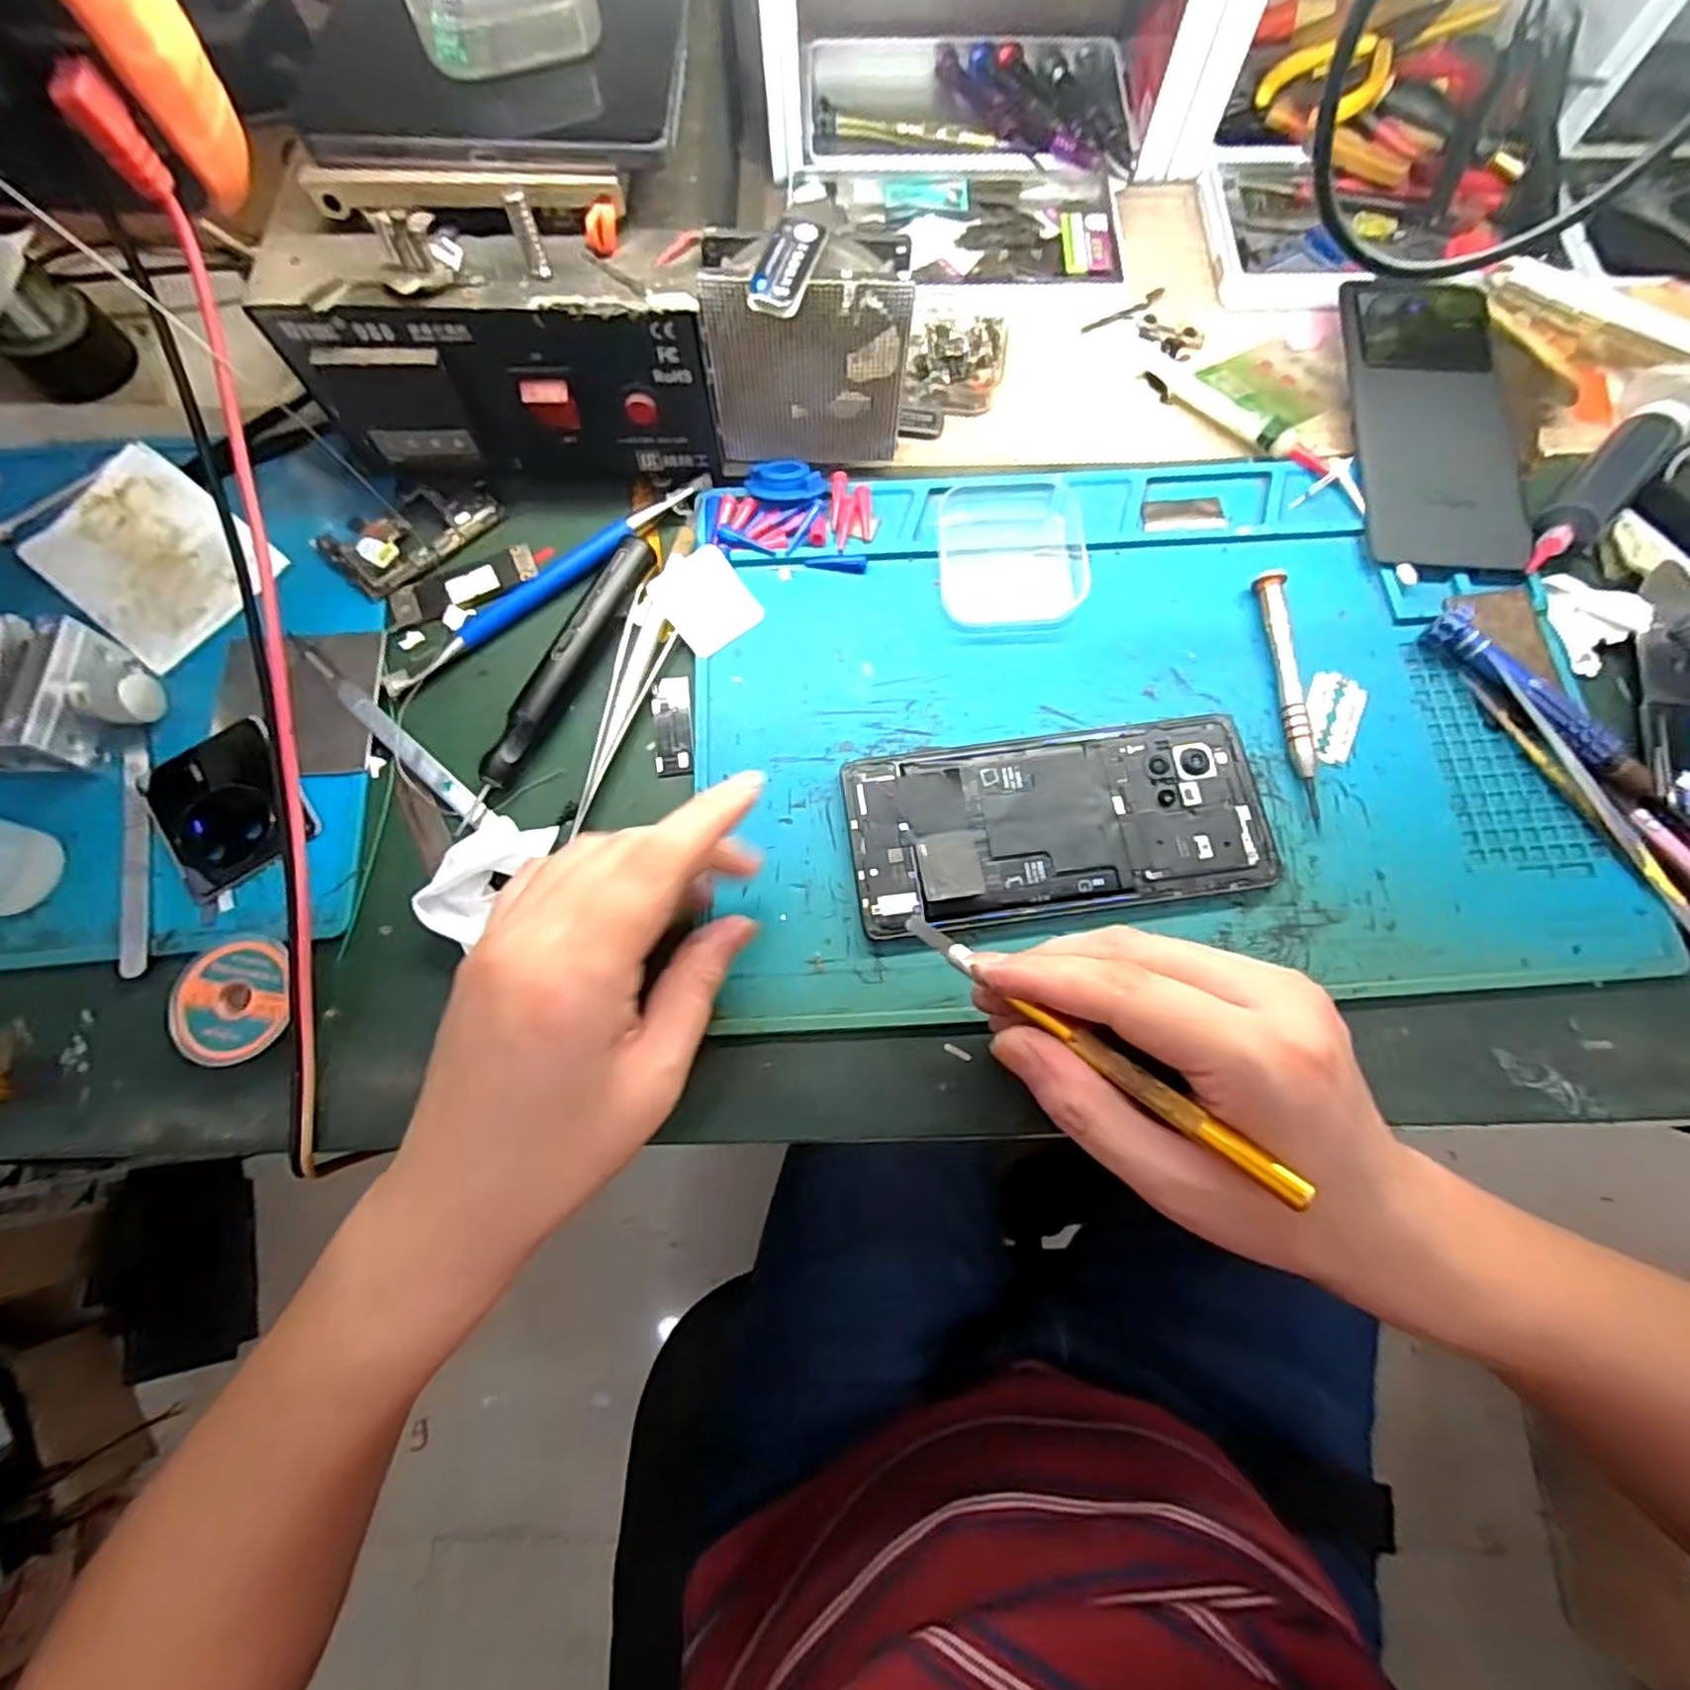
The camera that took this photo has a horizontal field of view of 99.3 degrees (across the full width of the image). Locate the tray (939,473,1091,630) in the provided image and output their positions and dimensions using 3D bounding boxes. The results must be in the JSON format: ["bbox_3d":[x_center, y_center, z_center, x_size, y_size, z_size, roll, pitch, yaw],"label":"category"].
[{"bbox_3d":[0.075,-0.134,0.323,0.063,0.011,0.076,-1,74,0],"label":"tray"}]

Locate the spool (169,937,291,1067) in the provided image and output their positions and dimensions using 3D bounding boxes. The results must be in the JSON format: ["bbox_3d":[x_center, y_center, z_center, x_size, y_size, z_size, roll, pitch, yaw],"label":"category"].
[{"bbox_3d":[-0.222,0.057,0.263,0.041,0.012,0.044,0,74,0],"label":"spool"}]

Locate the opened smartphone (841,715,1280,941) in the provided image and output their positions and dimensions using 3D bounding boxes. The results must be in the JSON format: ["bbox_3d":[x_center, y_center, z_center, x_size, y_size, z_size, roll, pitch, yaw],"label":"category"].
[{"bbox_3d":[0.083,-0.009,0.284,0.160,0.013,0.072,-8,74,-2],"label":"opened smartphone"}]

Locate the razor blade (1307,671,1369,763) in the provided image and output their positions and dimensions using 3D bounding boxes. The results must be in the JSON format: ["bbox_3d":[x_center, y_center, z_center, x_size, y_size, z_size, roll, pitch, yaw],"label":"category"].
[{"bbox_3d":[0.205,-0.055,0.301,0.023,0.004,0.039,26,76,7],"label":"razor blade"}]

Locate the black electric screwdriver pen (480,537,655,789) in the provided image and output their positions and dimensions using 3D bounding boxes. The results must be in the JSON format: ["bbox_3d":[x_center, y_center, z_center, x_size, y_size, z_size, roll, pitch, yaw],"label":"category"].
[{"bbox_3d":[-0.114,-0.078,0.301,0.016,0.013,0.121,24,76,7],"label":"black electric screwdriver pen"}]

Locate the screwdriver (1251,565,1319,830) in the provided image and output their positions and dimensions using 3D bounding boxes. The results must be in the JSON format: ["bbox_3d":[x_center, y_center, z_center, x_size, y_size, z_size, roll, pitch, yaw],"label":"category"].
[{"bbox_3d":[0.189,-0.065,0.301,0.011,0.009,0.113,-1,74,0],"label":"screwdriver"}]

